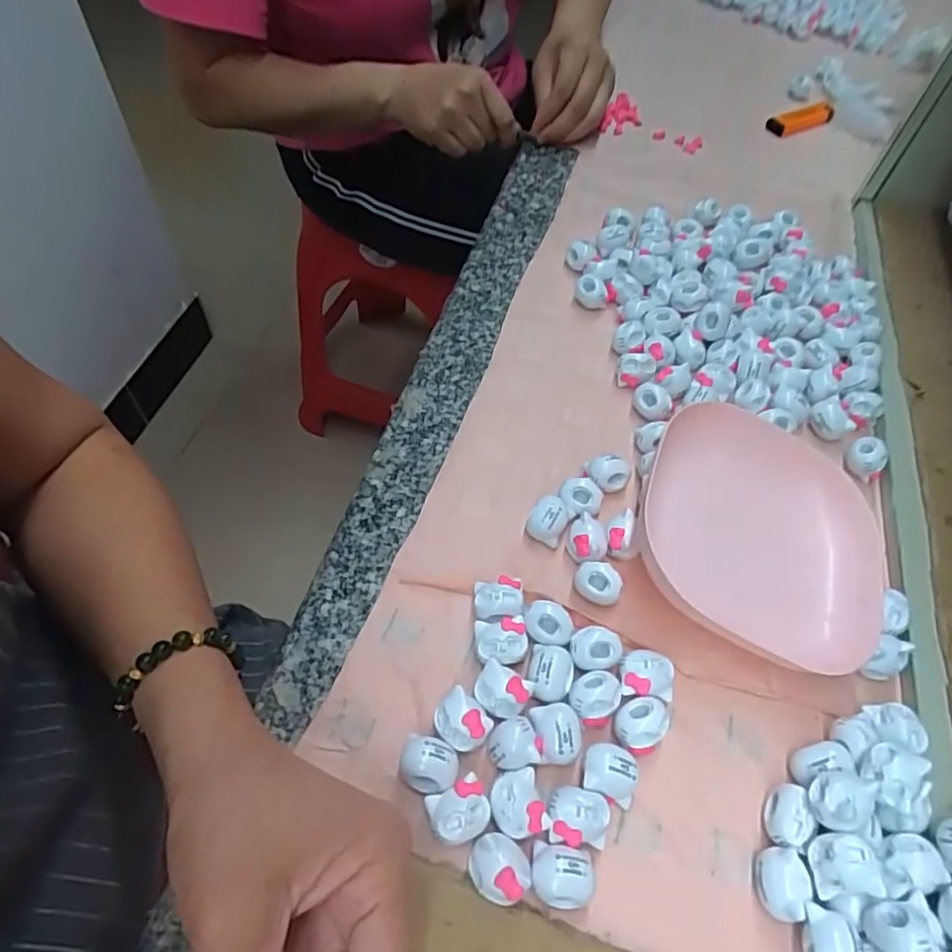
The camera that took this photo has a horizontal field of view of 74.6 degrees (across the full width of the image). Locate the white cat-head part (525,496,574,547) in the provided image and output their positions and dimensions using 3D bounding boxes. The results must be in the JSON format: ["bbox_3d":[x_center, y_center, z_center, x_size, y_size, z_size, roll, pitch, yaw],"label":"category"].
[{"bbox_3d":[0.040,0.024,0.350,0.021,0.022,0.022,22,57,13],"label":"white cat-head part"}]

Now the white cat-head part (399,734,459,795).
[{"bbox_3d":[-0.020,0.127,0.274,0.024,0.018,0.021,14,56,8],"label":"white cat-head part"}]

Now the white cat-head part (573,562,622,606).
[{"bbox_3d":[0.063,0.056,0.328,0.026,0.022,0.012,19,11,25],"label":"white cat-head part"}]

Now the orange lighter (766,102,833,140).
[{"bbox_3d":[0.339,-0.369,0.643,0.077,0.011,0.026,-21,58,-16],"label":"orange lighter"}]

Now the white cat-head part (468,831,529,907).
[{"bbox_3d":[0.009,0.158,0.251,0.021,0.014,0.025,-36,63,-23],"label":"white cat-head part"}]

